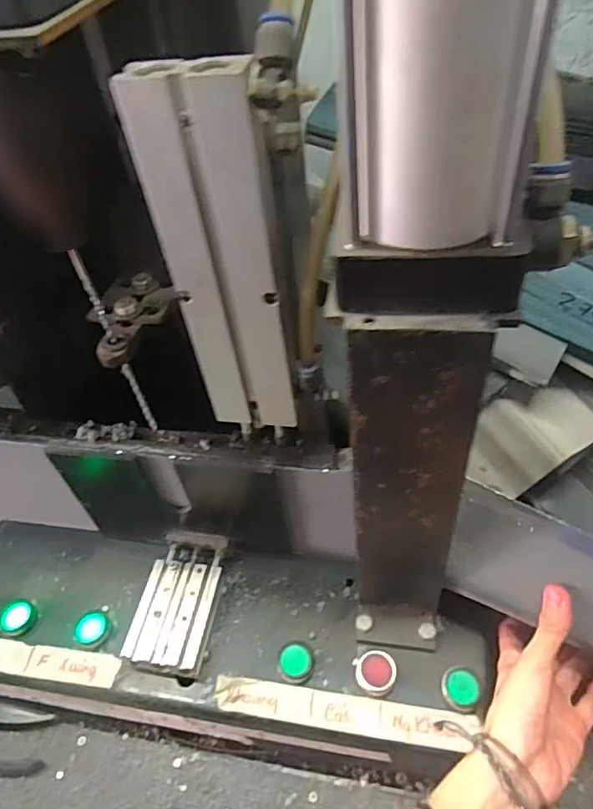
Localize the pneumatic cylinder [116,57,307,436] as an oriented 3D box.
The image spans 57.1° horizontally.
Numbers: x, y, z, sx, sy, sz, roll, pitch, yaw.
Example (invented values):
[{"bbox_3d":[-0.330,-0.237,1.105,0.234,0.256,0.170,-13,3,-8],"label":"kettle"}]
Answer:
[{"bbox_3d":[-0.033,-0.065,0.287,0.063,0.197,0.029,3,47,10],"label":"pneumatic cylinder"}]

